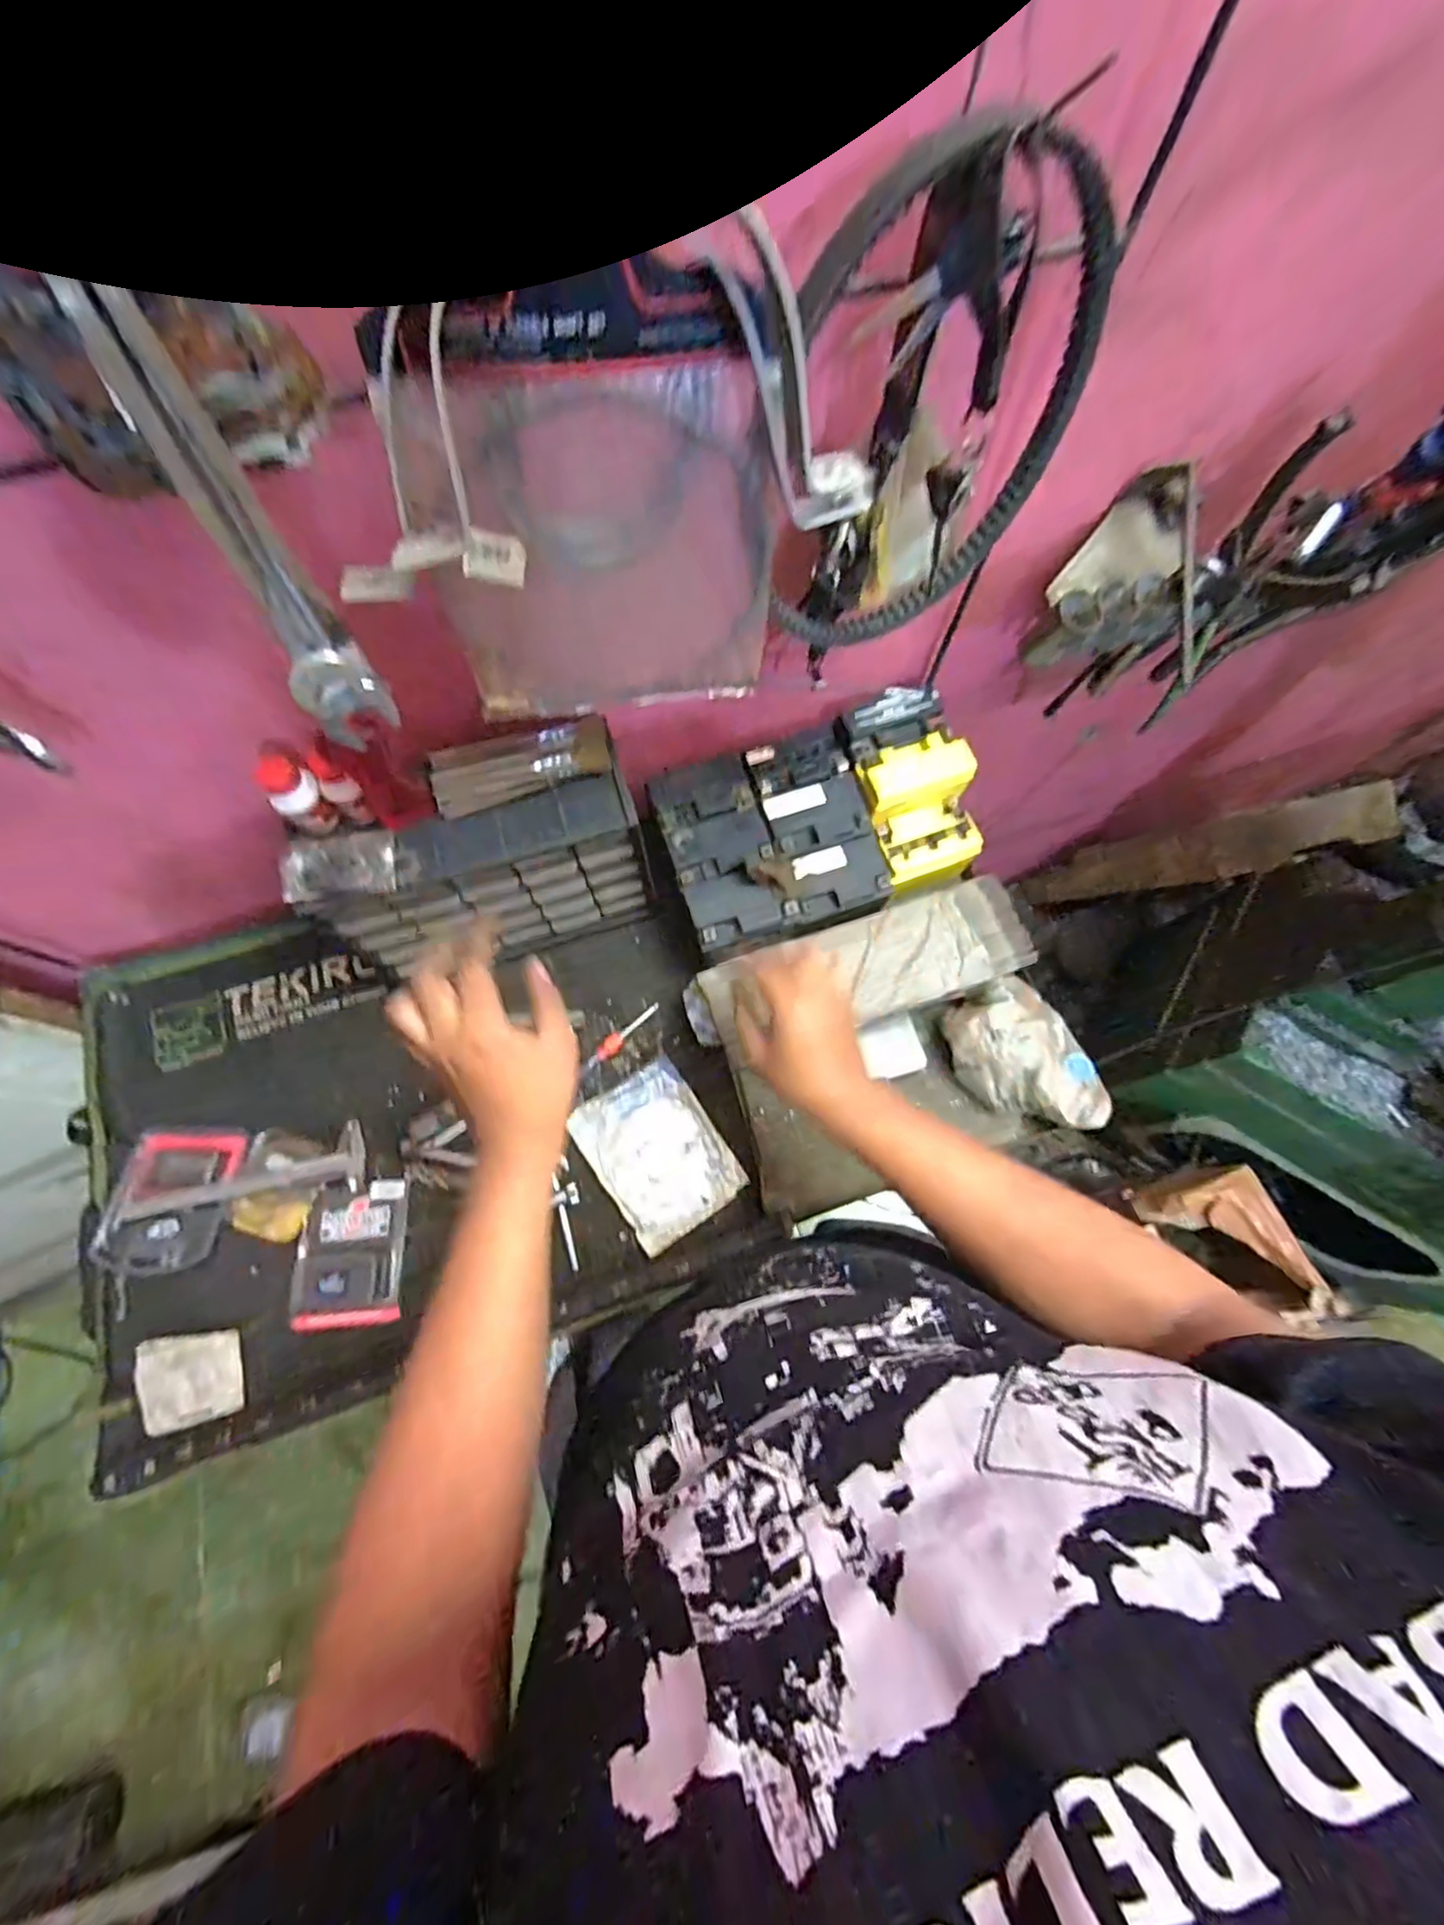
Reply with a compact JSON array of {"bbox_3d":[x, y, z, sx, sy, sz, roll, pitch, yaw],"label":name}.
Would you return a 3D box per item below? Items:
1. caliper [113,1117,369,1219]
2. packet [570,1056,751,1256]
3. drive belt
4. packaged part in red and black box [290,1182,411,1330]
[{"bbox_3d":[-0.485,0.218,0.677,0.233,0.012,0.064,-11,71,-5],"label":"caliper"},{"bbox_3d":[-0.066,0.196,0.694,0.123,0.008,0.162,-33,74,-12],"label":"packet"},{"bbox_3d":[0.142,-0.342,0.433,0.219,0.288,0.038,-27,73,-10],"label":"drive belt"},{"bbox_3d":[-0.369,0.288,0.659,0.104,0.033,0.129,-6,71,-3],"label":"packaged part in red and black box"}]

